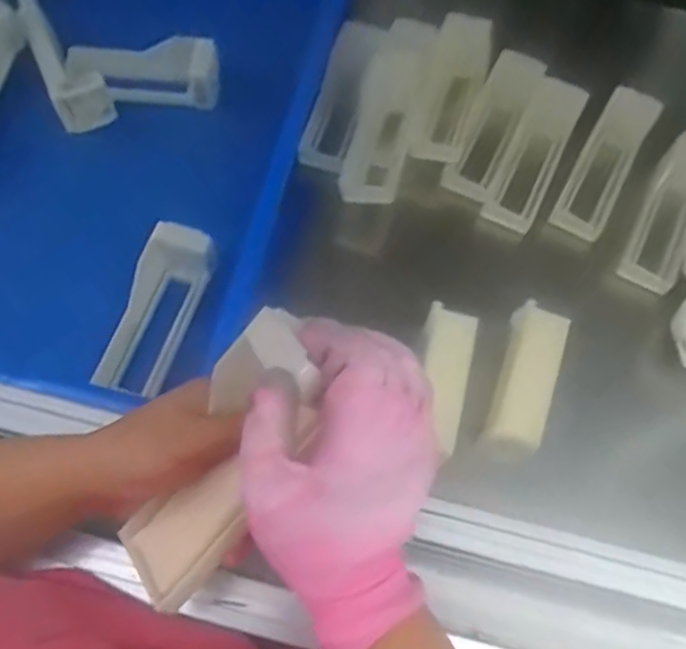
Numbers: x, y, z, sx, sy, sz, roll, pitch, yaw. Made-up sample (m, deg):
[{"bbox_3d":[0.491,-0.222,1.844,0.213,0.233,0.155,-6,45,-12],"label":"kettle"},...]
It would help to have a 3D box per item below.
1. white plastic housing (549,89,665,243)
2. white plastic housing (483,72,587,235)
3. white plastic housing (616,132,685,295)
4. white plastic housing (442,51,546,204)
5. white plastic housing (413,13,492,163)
[{"bbox_3d":[0.267,-0.160,0.667,0.055,0.035,0.160,30,84,9],"label":"white plastic housing"},{"bbox_3d":[0.196,-0.171,0.667,0.050,0.027,0.161,26,82,8],"label":"white plastic housing"},{"bbox_3d":[0.325,-0.109,0.649,0.052,0.028,0.157,24,89,7],"label":"white plastic housing"},{"bbox_3d":[0.154,-0.202,0.666,0.051,0.041,0.164,25,68,7],"label":"white plastic housing"},{"bbox_3d":[0.109,-0.240,0.669,0.060,0.030,0.171,17,79,4],"label":"white plastic housing"}]

